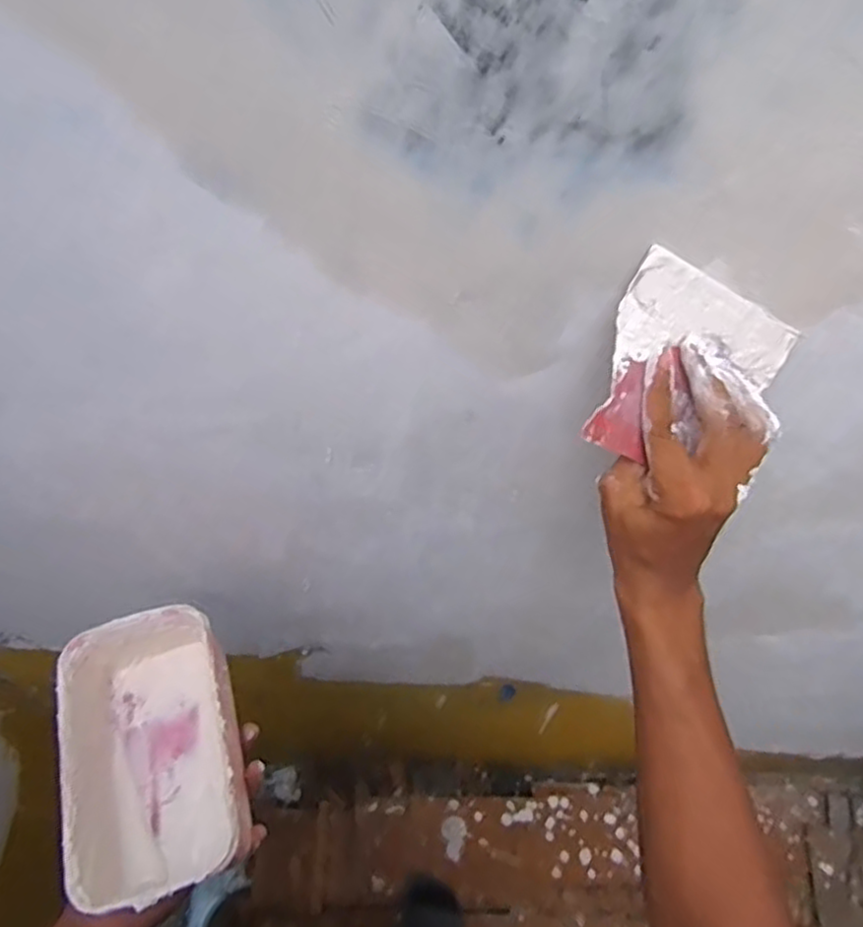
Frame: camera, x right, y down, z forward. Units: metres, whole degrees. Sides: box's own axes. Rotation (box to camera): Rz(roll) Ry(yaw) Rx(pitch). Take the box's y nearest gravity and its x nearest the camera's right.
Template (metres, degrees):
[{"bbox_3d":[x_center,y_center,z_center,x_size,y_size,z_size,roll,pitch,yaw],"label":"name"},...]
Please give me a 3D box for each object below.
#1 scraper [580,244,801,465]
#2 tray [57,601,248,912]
[{"bbox_3d":[0.146,-0.049,0.404,0.121,0.105,0.007,18,13,-28],"label":"scraper"},{"bbox_3d":[-0.204,0.213,0.525,0.106,0.093,0.186,-11,57,-12],"label":"tray"}]

